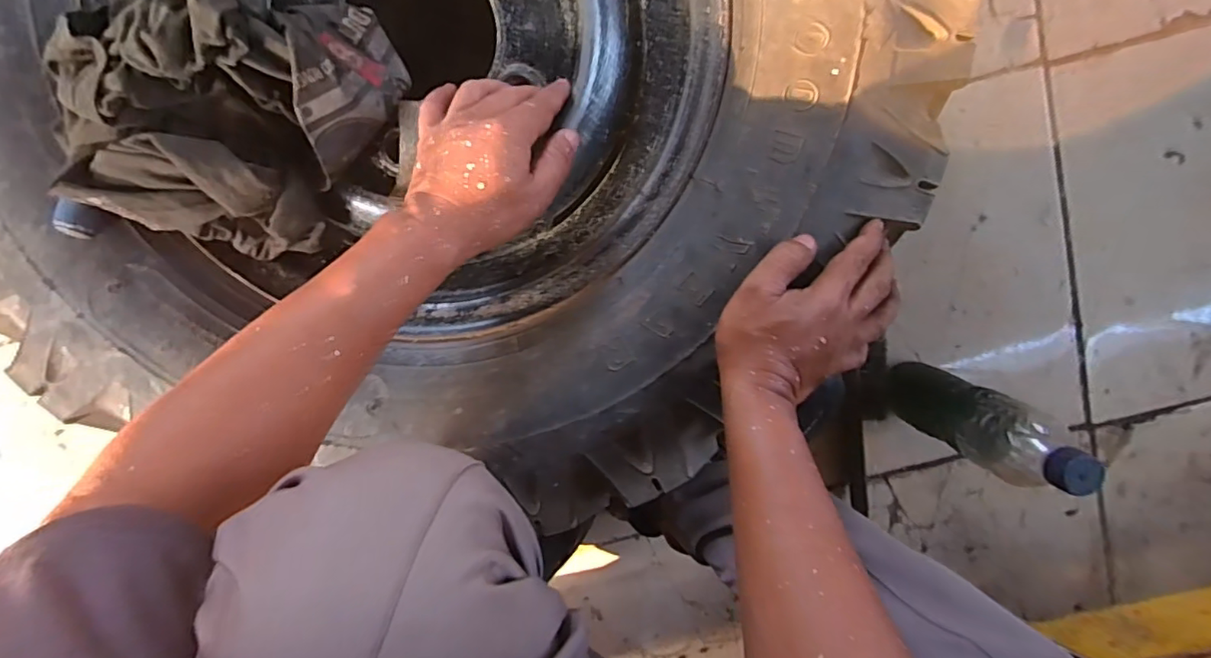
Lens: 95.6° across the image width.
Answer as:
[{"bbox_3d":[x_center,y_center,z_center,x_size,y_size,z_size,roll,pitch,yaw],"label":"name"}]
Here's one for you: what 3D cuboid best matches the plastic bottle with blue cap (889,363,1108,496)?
[{"bbox_3d":[0.329,0.081,0.494,0.064,0.205,0.063,30,98,-4],"label":"plastic bottle with blue cap"}]

